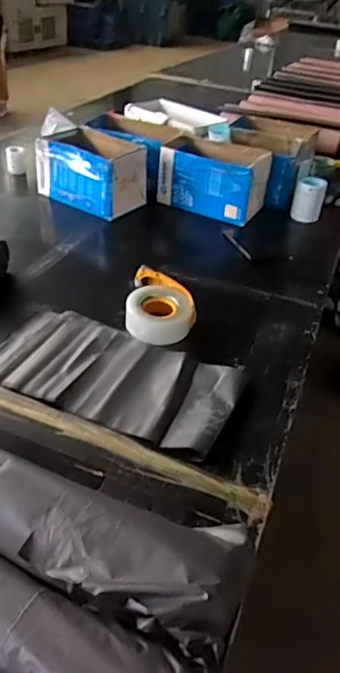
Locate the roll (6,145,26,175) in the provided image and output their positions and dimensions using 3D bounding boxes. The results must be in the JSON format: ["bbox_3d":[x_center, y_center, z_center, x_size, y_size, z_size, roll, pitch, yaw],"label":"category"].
[{"bbox_3d":[-0.468,-0.532,1.536,0.058,0.073,0.062,-4,38,-14],"label":"roll"}]

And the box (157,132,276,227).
[{"bbox_3d":[0.126,-0.448,1.436,0.288,0.152,0.181,25,40,23],"label":"box"}]

